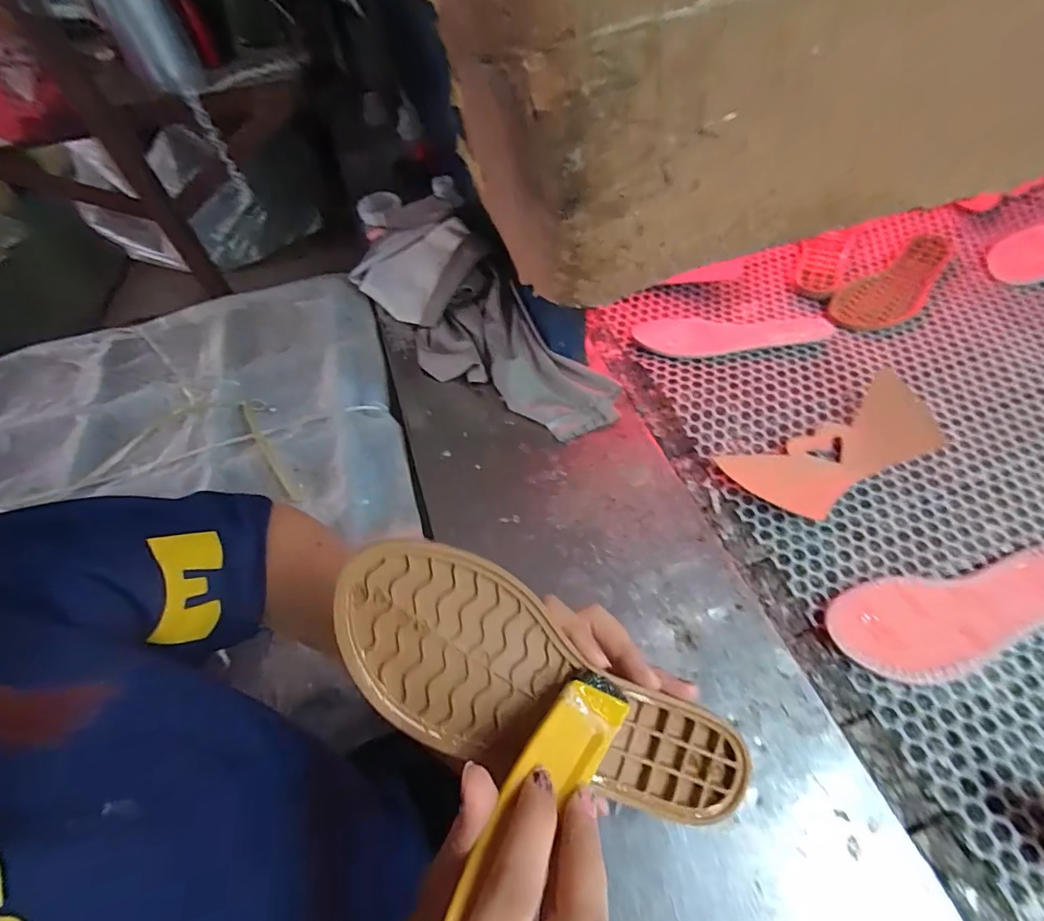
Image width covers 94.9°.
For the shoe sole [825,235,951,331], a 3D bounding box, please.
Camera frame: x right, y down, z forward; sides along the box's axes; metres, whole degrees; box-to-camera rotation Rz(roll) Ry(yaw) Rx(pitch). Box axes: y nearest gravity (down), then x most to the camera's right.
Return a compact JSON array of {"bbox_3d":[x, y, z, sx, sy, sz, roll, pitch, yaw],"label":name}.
[{"bbox_3d":[0.499,-0.232,0.628,0.240,0.011,0.079,-30,58,-17],"label":"shoe sole"}]

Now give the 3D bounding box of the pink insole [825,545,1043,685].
[{"bbox_3d":[0.370,0.125,0.392,0.233,0.010,0.077,-11,53,-3],"label":"pink insole"}]

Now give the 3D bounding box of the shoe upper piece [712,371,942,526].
[{"bbox_3d":[0.331,-0.021,0.487,0.242,0.028,0.094,-23,57,-13],"label":"shoe upper piece"}]

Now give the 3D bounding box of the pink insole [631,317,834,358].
[{"bbox_3d":[0.262,-0.154,0.599,0.233,0.004,0.091,2,45,9],"label":"pink insole"}]

